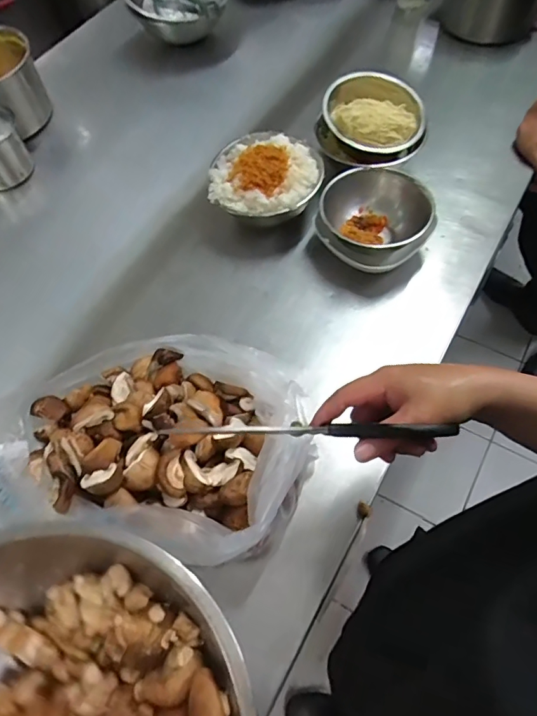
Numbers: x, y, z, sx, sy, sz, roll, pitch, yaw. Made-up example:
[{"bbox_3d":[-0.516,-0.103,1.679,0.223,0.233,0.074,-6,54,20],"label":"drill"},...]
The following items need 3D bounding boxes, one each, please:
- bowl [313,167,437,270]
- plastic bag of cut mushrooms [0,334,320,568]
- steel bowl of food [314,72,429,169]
[{"bbox_3d":[0.154,-0.190,0.689,0.156,0.081,0.147,-2,61,3],"label":"bowl"},{"bbox_3d":[-0.113,0.083,0.543,0.318,0.105,0.229,15,63,12],"label":"plastic bag of cut mushrooms"},{"bbox_3d":[0.155,-0.358,0.722,0.150,0.072,0.160,-2,61,3],"label":"steel bowl of food"}]

